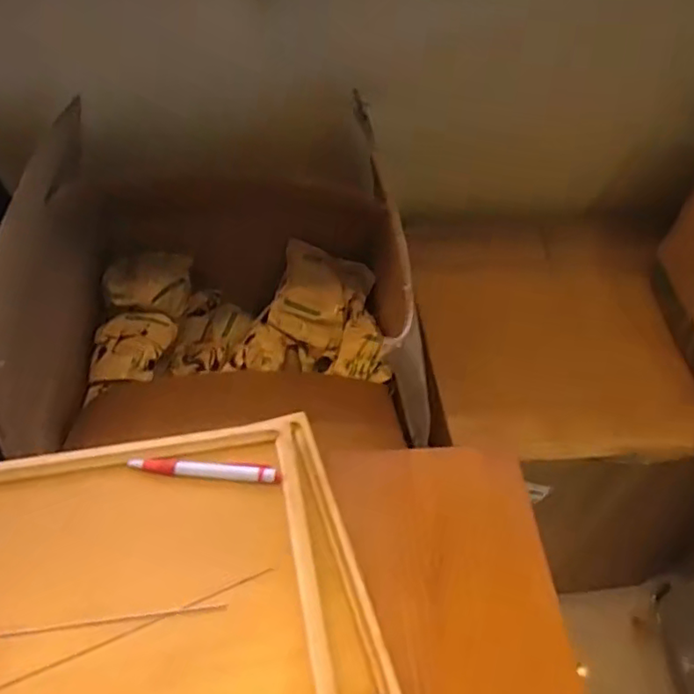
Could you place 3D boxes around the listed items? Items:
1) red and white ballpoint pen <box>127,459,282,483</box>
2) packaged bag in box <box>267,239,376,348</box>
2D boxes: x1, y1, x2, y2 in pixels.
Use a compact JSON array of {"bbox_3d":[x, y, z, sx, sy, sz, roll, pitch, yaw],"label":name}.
[{"bbox_3d":[-0.119,0.101,0.518,0.126,0.010,0.015,4,52,-1],"label":"red and white ballpoint pen"},{"bbox_3d":[-0.046,-0.081,1.054,0.145,0.055,0.155,16,80,-5],"label":"packaged bag in box"}]

